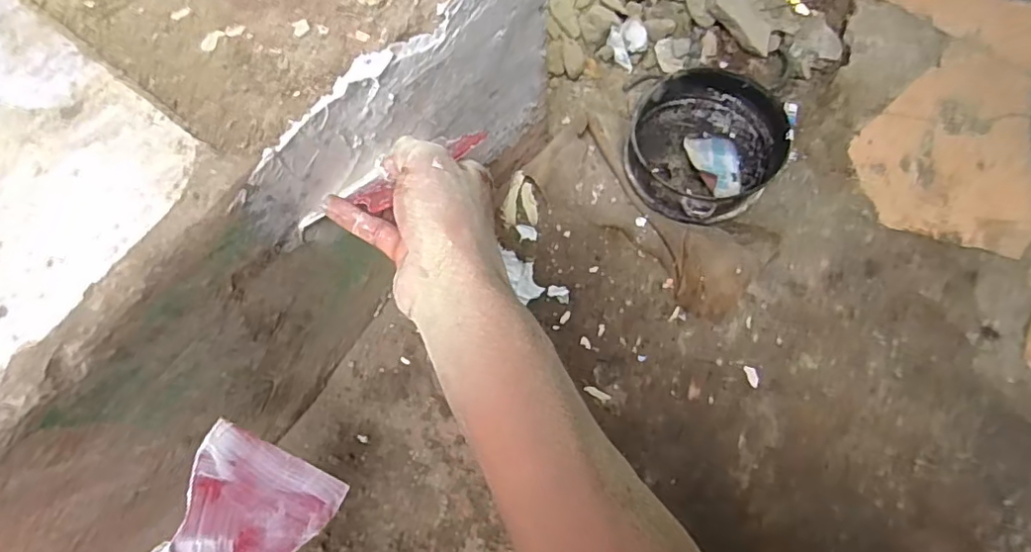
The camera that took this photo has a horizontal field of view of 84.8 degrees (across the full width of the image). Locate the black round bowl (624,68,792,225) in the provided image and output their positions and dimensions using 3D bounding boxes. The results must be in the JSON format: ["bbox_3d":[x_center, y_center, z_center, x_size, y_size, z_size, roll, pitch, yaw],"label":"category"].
[{"bbox_3d":[0.212,-0.146,0.649,0.164,0.064,0.163,-1,73,2],"label":"black round bowl"}]

